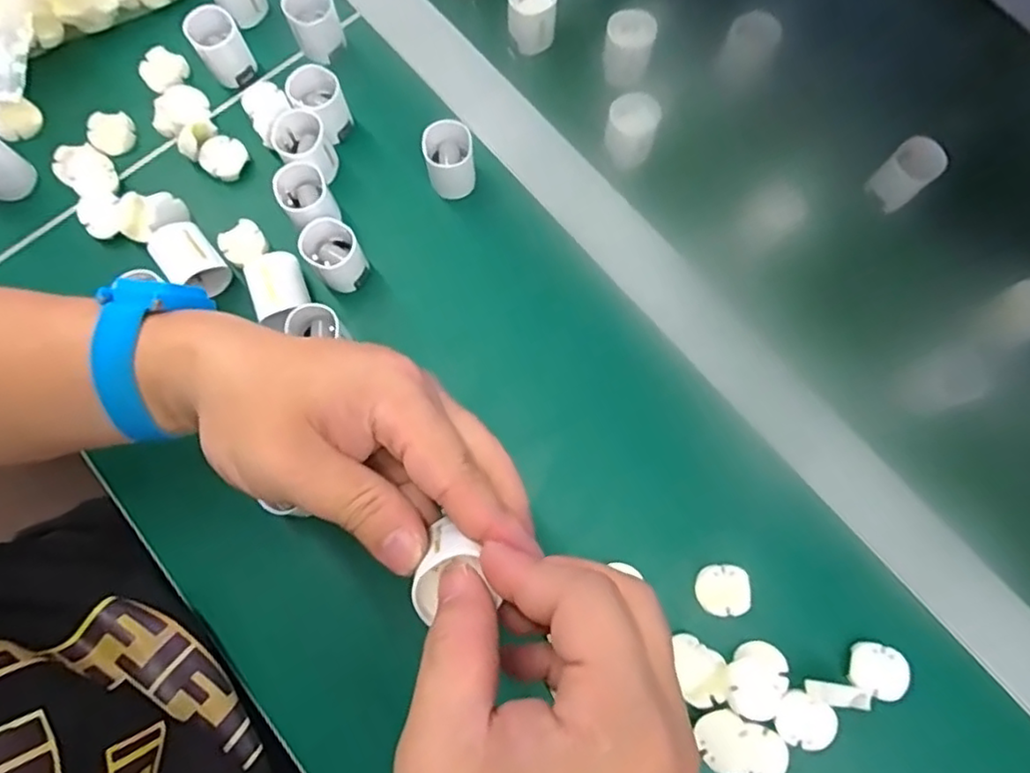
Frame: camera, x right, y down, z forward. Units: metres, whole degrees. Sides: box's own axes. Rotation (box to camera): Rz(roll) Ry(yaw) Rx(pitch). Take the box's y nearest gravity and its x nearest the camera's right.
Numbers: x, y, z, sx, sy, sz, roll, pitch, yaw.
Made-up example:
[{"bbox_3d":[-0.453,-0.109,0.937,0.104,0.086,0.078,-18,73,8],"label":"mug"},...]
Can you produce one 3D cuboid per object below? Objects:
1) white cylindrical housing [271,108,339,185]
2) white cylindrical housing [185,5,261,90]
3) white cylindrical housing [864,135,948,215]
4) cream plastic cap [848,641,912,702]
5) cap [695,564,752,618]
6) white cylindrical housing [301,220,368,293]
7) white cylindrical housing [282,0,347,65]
[{"bbox_3d":[-0.124,-0.139,0.384,0.030,0.039,0.035,-21,80,-6],"label":"white cylindrical housing"},{"bbox_3d":[-0.182,-0.209,0.400,0.028,0.033,0.032,-33,81,-8],"label":"white cylindrical housing"},{"bbox_3d":[0.233,-0.126,0.385,0.027,0.032,0.027,0,78,-2],"label":"white cylindrical housing"},{"bbox_3d":[0.182,0.142,0.321,0.028,0.007,0.025,19,78,2],"label":"cream plastic cap"},{"bbox_3d":[0.108,0.106,0.336,0.026,0.009,0.025,5,78,-1],"label":"cap"},{"bbox_3d":[-0.102,-0.072,0.372,0.029,0.040,0.032,-27,80,-7],"label":"white cylindrical housing"},{"bbox_3d":[-0.124,-0.224,0.402,0.029,0.037,0.029,0,78,-2],"label":"white cylindrical housing"}]

